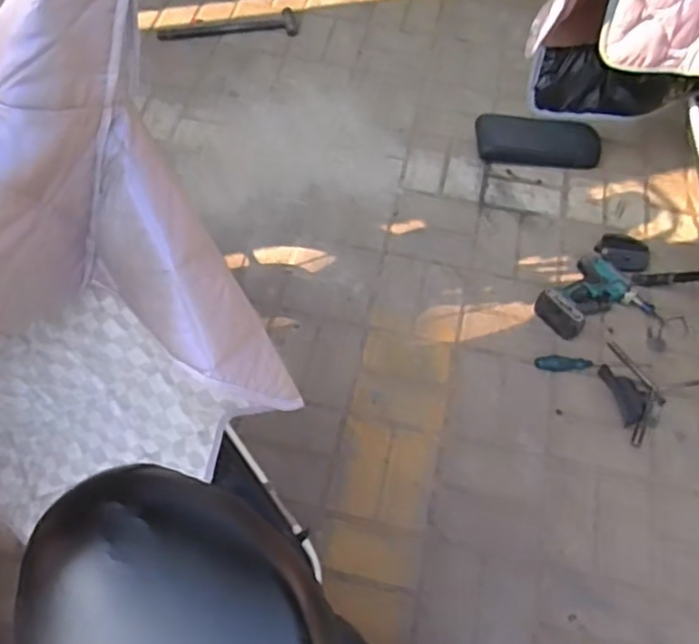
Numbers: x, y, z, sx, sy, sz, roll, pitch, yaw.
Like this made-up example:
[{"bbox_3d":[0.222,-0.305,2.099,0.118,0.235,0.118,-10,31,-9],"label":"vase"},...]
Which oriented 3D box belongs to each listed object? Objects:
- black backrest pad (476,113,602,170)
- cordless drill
[{"bbox_3d":[0.462,-0.446,1.608,0.301,0.055,0.135,3,60,0],"label":"black backrest pad"},{"bbox_3d":[0.516,-0.045,1.362,0.176,0.068,0.218,41,67,20],"label":"cordless drill"}]

